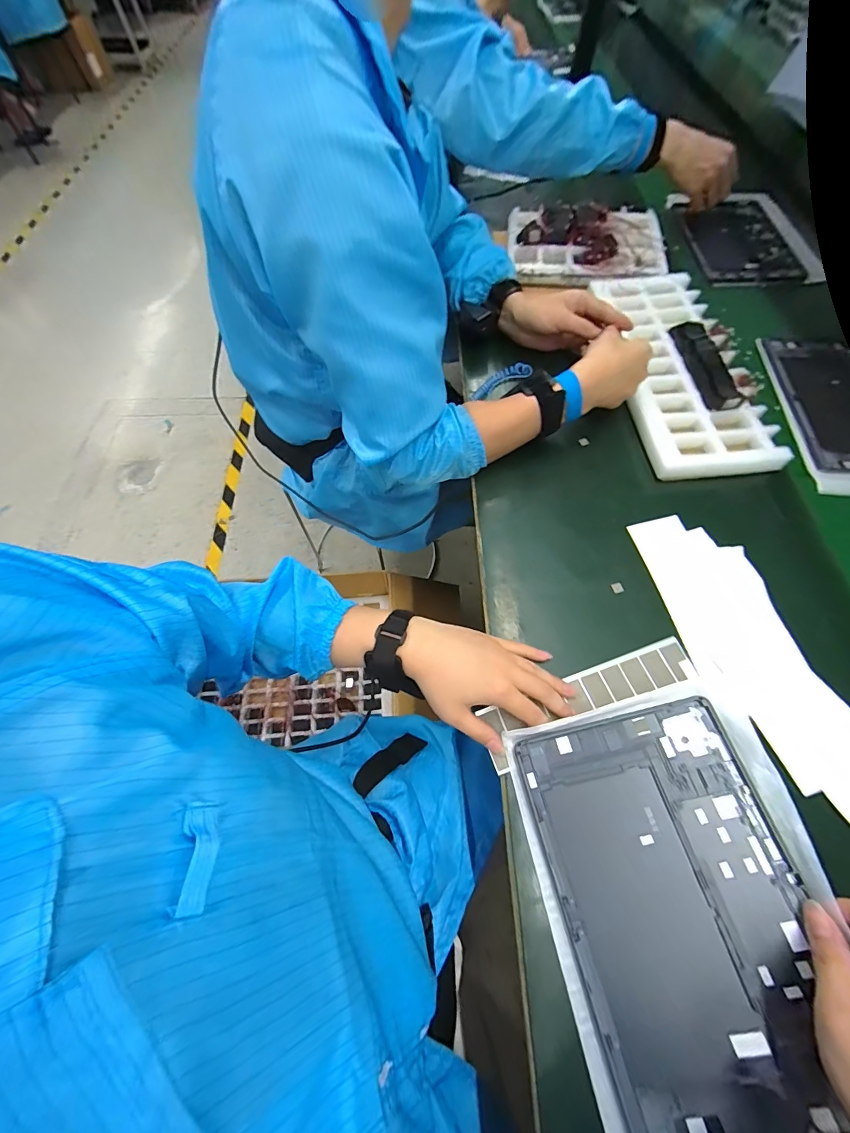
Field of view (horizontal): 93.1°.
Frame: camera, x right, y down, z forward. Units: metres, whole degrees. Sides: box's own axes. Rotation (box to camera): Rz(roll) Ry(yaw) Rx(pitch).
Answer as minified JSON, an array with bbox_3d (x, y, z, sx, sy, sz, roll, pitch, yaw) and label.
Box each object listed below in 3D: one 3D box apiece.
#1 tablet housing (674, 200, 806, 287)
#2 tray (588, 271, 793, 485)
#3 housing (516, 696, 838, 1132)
[{"bbox_3d":[0.578,-0.600,0.741,0.183,0.011,0.282,1,64,1],"label":"tablet housing"},{"bbox_3d":[0.343,-0.281,0.567,0.166,0.039,0.372,-3,64,-1],"label":"tray"},{"bbox_3d":[0.188,0.247,0.300,0.164,0.009,0.253,-19,64,10],"label":"housing"}]

